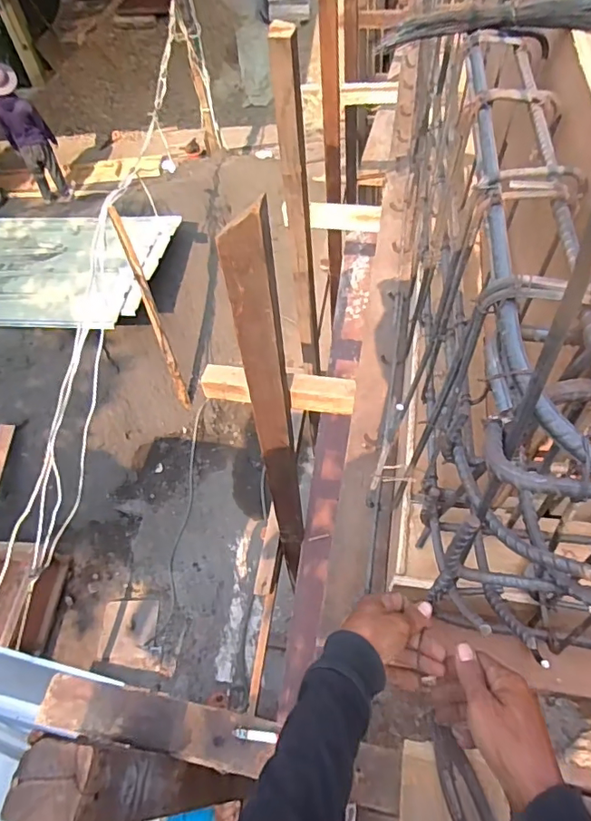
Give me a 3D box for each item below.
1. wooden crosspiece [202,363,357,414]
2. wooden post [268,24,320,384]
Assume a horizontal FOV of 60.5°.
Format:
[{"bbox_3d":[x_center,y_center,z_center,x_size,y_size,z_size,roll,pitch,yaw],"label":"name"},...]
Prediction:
[{"bbox_3d":[-0.037,-0.042,1.096,0.333,0.075,0.060,6,57,9],"label":"wooden crosspiece"},{"bbox_3d":[0.016,-0.470,1.437,0.068,1.011,0.083,-7,55,1],"label":"wooden post"}]

